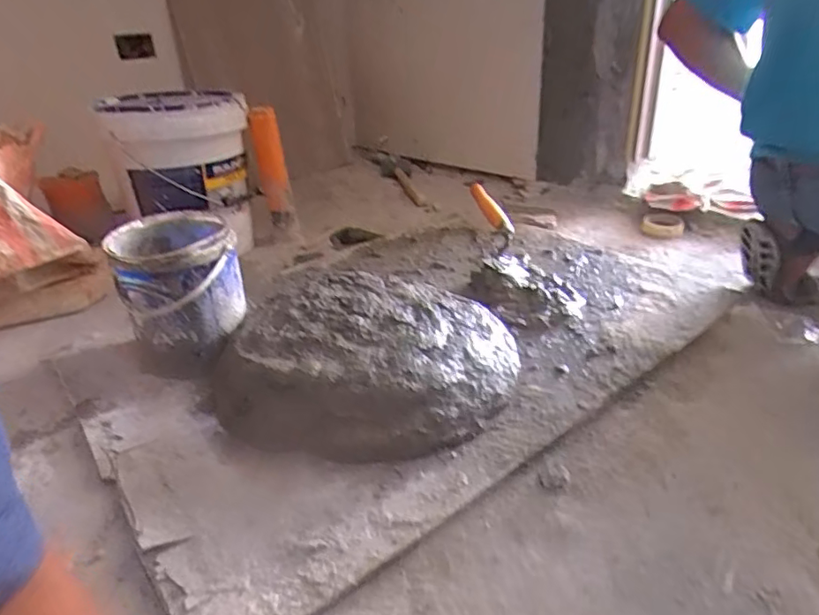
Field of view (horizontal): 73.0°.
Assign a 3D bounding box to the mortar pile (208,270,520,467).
[{"bbox_3d":[-0.063,0.061,0.800,0.411,0.089,0.353,5,29,16],"label":"mortar pile"}]

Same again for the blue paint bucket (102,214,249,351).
[{"bbox_3d":[-0.360,-0.042,0.866,0.170,0.159,0.196,-21,32,-29],"label":"blue paint bucket"}]

